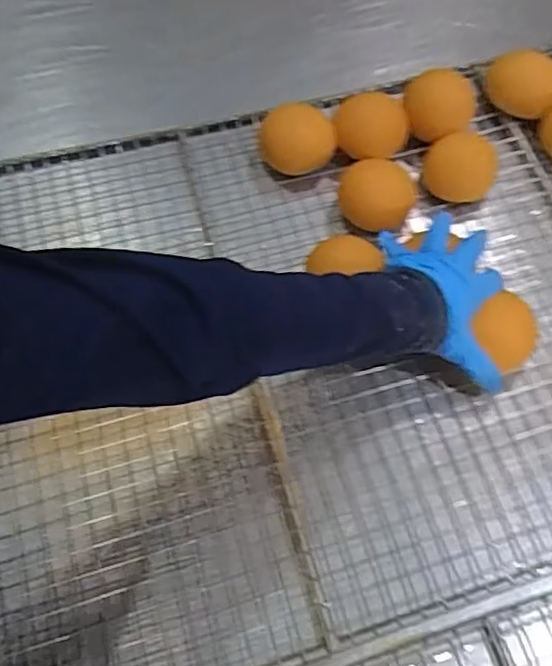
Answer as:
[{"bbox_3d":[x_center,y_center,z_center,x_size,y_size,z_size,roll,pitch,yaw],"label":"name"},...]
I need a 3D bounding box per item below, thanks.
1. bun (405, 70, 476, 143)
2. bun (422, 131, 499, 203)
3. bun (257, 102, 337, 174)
[{"bbox_3d":[0.175,-0.244,0.691,0.076,0.055,0.081,20,65,9],"label":"bun"},{"bbox_3d":[0.198,-0.179,0.670,0.072,0.037,0.075,0,64,-1],"label":"bun"},{"bbox_3d":[0.021,-0.207,0.669,0.076,0.053,0.068,-2,64,-2],"label":"bun"}]

